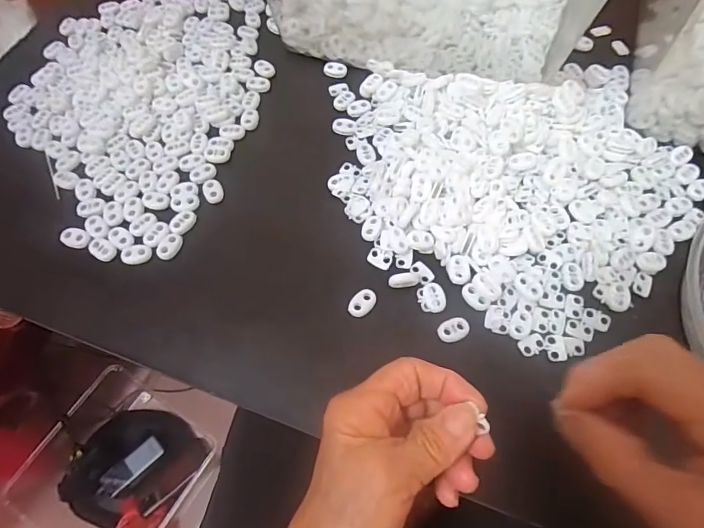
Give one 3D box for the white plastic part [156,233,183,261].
[{"bbox_3d":[-0.143,-0.014,0.337,0.014,0.005,0.022,26,68,13],"label":"white plastic part"}]

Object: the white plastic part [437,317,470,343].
[{"bbox_3d":[0.072,0.045,0.304,0.024,0.004,0.016,-19,66,-8],"label":"white plastic part"}]

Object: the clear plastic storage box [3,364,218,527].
[{"bbox_3d":[-0.479,0.437,0.883,0.314,0.127,0.328,29,69,14],"label":"clear plastic storage box"}]

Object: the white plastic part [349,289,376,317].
[{"bbox_3d":[0.007,0.029,0.315,0.014,0.006,0.023,35,70,16],"label":"white plastic part"}]

